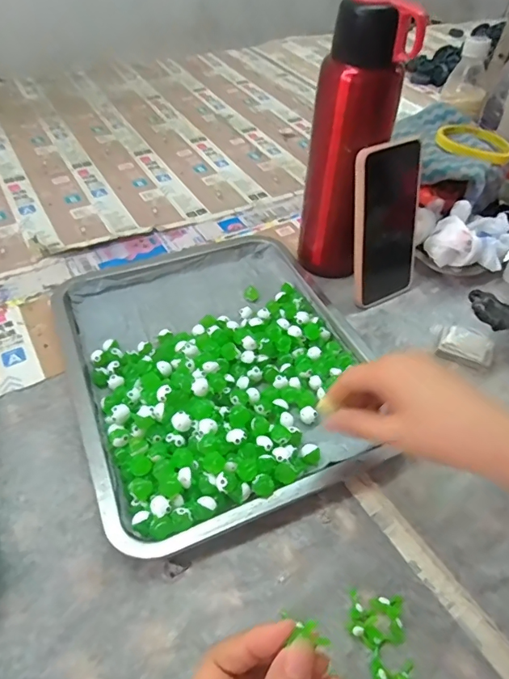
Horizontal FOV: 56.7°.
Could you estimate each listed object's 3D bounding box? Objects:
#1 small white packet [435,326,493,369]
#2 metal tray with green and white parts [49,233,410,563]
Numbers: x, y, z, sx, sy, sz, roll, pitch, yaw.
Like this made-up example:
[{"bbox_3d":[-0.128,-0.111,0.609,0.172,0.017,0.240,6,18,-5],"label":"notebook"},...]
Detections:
[{"bbox_3d":[0.211,0.006,0.470,0.049,0.016,0.042,22,50,17],"label":"small white packet"},{"bbox_3d":[-0.042,0.003,0.447,0.257,0.035,0.339,-17,51,-18],"label":"metal tray with green and white parts"}]

